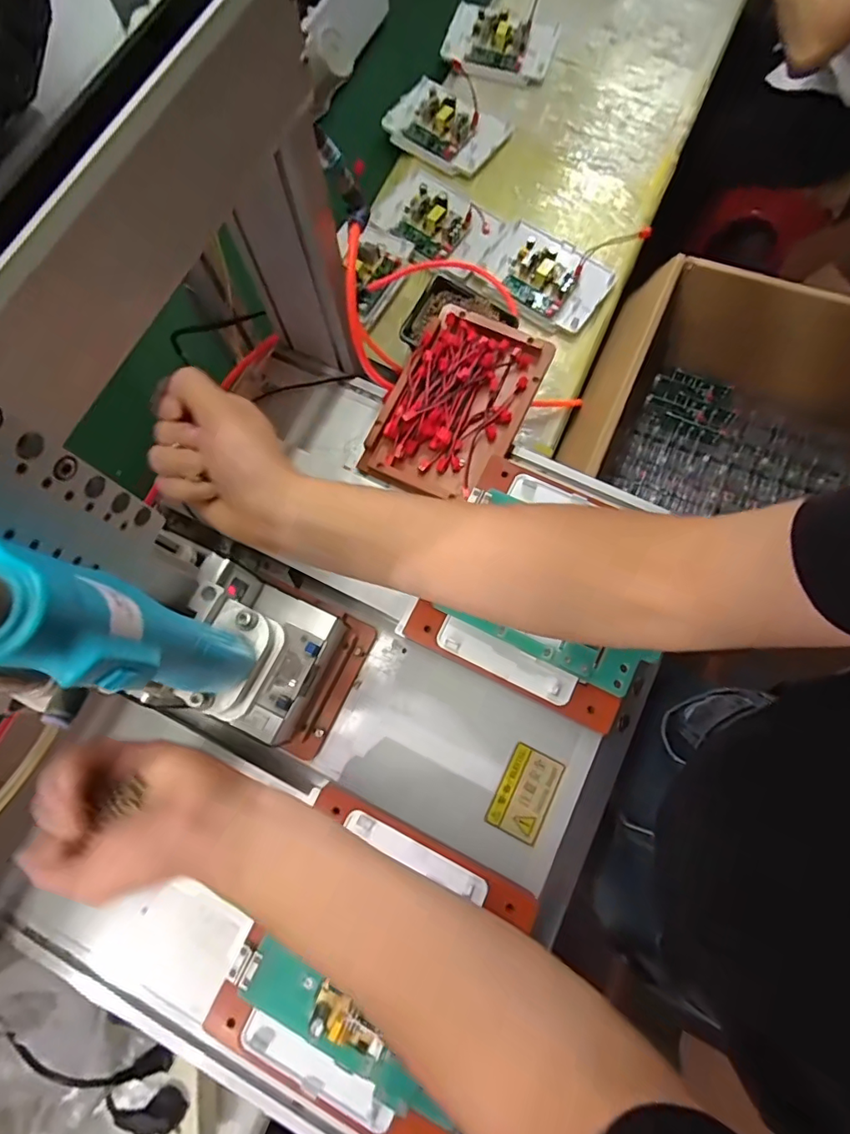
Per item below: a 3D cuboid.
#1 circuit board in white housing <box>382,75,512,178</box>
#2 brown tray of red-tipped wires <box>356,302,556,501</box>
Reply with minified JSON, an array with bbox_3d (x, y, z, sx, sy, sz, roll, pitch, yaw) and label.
[{"bbox_3d":[0.028,-0.729,0.862,0.192,0.036,0.117,39,80,10],"label":"circuit board in white housing"},{"bbox_3d":[0.034,-0.183,0.587,0.144,0.042,0.227,26,78,8],"label":"brown tray of red-tipped wires"}]

